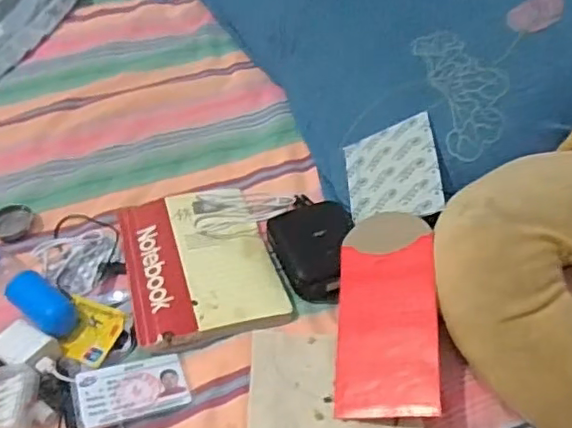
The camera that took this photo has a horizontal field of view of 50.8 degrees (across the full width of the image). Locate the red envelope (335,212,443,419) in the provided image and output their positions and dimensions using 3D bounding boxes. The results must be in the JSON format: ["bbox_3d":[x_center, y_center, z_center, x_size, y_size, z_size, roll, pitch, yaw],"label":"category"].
[{"bbox_3d":[0.087,0.081,0.520,0.085,0.006,0.182,-8,59,23],"label":"red envelope"}]

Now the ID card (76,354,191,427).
[{"bbox_3d":[-0.126,0.144,0.500,0.085,0.005,0.054,-9,43,-22],"label":"ID card"}]

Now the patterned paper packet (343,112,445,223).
[{"bbox_3d":[0.106,-0.039,0.614,0.098,0.008,0.125,-23,49,27],"label":"patterned paper packet"}]

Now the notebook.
[{"bbox_3d":[-0.087,0.044,0.600,0.138,0.011,0.196,-10,41,-13],"label":"notebook"}]

